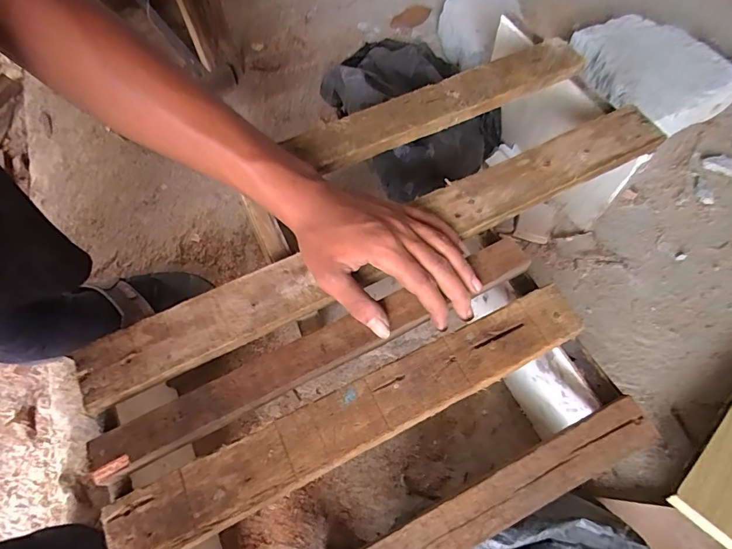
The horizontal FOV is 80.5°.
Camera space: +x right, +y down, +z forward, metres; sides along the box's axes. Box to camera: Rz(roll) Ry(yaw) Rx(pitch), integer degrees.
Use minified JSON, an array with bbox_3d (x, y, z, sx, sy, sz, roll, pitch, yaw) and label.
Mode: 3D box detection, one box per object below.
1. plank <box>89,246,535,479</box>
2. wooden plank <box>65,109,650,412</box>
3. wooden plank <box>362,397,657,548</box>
[{"bbox_3d":[-0.030,0.060,0.337,0.358,0.014,0.034,-25,63,-10],"label":"plank"},{"bbox_3d":[0.026,-0.028,0.377,0.540,0.015,0.051,-25,63,-9],"label":"wooden plank"},{"bbox_3d":[0.033,0.174,0.275,0.354,0.010,0.029,-25,64,-9],"label":"wooden plank"}]

